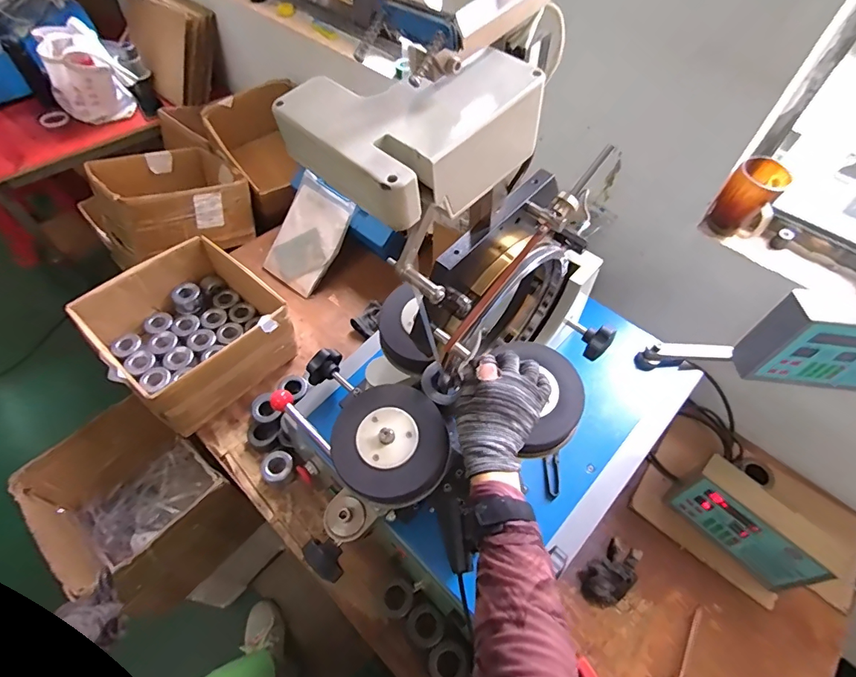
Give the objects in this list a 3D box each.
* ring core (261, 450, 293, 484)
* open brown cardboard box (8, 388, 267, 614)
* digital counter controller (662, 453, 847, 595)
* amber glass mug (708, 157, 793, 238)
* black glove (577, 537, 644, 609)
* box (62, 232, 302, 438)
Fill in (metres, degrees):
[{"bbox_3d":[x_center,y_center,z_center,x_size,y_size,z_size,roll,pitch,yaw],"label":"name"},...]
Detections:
[{"bbox_3d":[-0.298,0.253,0.874,0.066,0.030,0.062,1,54,-2],"label":"ring core"},{"bbox_3d":[-0.621,0.372,0.971,0.331,0.287,0.295,33,59,20],"label":"open brown cardboard box"},{"bbox_3d":[0.565,0.328,0.793,0.063,0.162,0.226,-36,63,-25],"label":"digital counter controller"},{"bbox_3d":[0.545,-0.229,0.752,0.083,0.112,0.089,-36,63,-25],"label":"amber glass mug"},{"bbox_3d":[0.331,0.418,0.786,0.119,0.062,0.076,-28,60,-21],"label":"black glove"},{"bbox_3d":[-0.506,-0.026,0.975,0.326,0.152,0.348,36,60,21],"label":"box"}]

